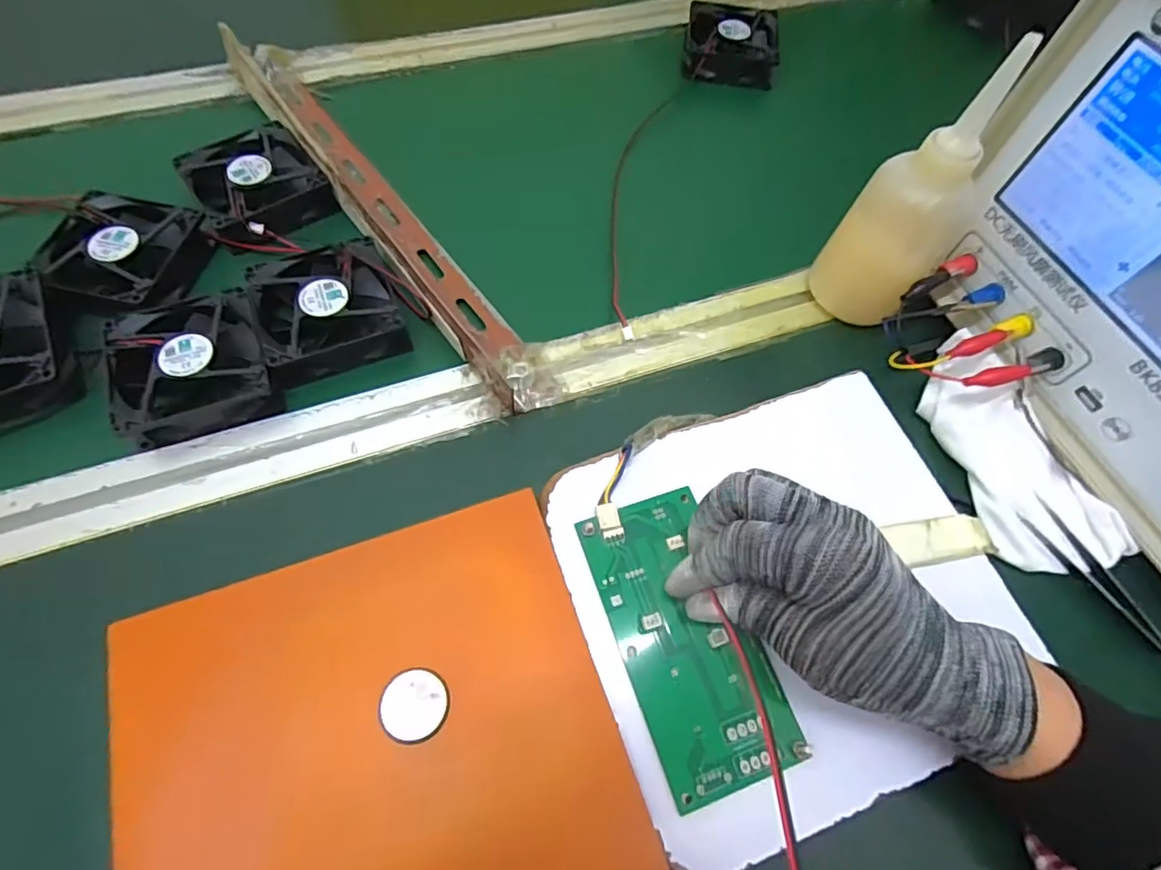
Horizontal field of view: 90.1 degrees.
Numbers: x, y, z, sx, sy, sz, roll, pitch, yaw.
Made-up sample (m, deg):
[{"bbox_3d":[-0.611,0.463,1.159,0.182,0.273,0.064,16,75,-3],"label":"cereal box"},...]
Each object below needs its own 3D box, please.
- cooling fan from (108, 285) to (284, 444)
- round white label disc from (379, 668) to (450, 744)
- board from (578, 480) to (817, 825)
[{"bbox_3d":[-0.225,-0.040,0.336,0.082,0.027,0.086,-25,66,-14],"label":"cooling fan"},{"bbox_3d":[-0.073,0.119,0.254,0.028,0.005,0.029,1,62,-2],"label":"round white label disc"},{"bbox_3d":[0.050,0.094,0.277,0.064,0.007,0.134,-18,67,-13],"label":"board"}]

